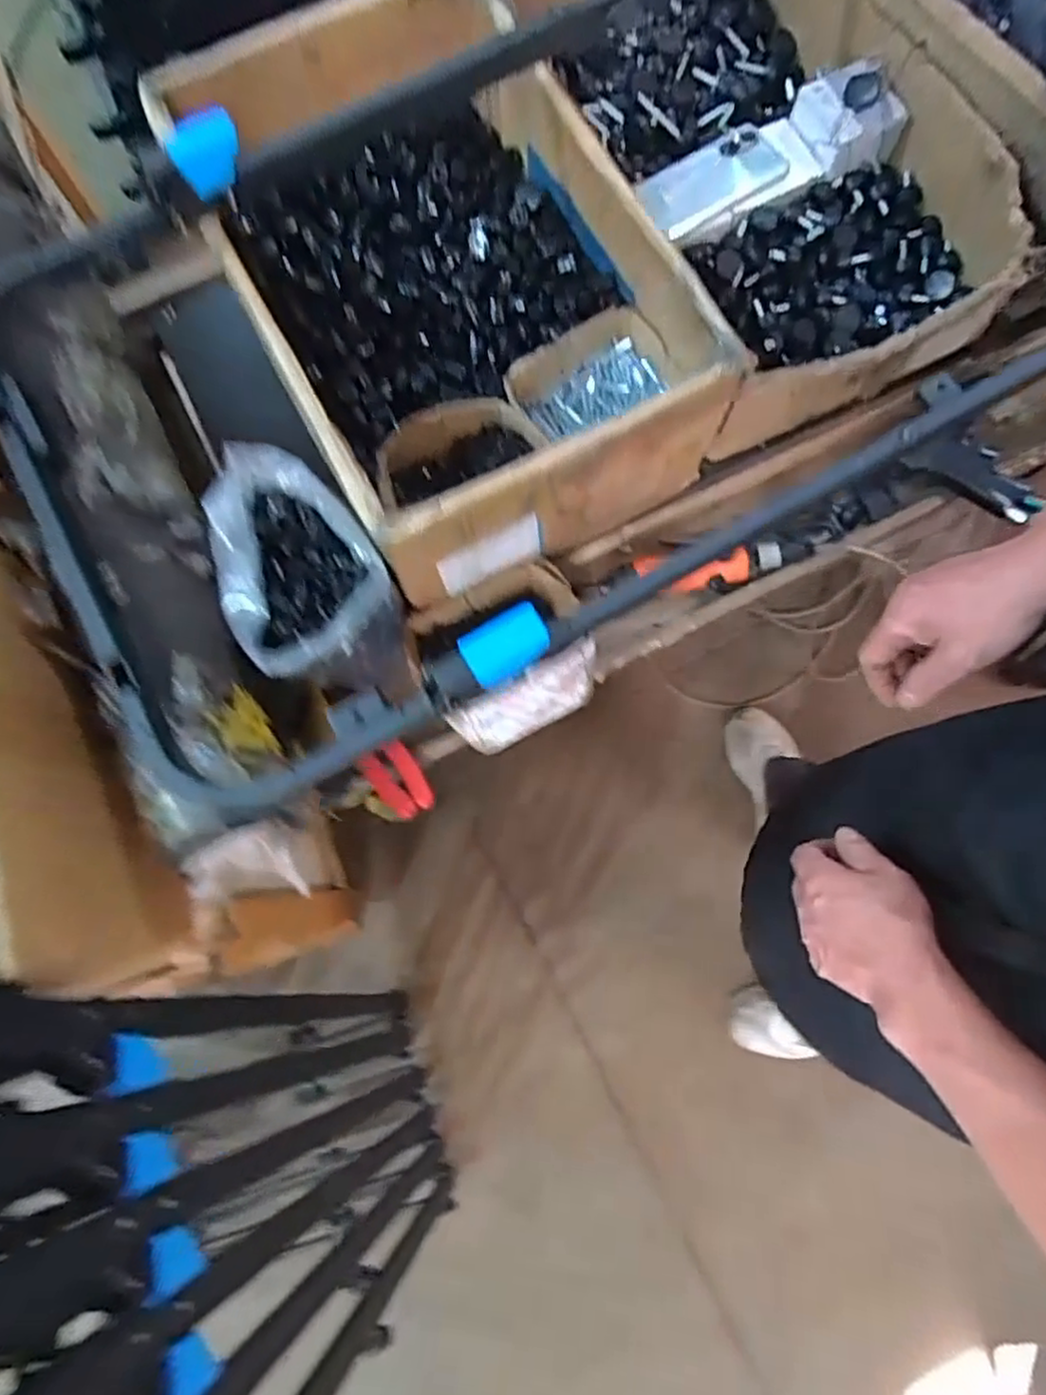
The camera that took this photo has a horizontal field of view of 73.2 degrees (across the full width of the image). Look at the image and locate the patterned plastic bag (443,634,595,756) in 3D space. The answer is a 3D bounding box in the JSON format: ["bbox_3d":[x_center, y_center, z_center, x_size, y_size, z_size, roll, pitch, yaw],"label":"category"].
[{"bbox_3d":[0.006,0.004,0.651,0.142,0.072,0.043,-27,79,-4],"label":"patterned plastic bag"}]

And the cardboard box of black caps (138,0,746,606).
[{"bbox_3d":[-0.063,-0.424,0.691,0.373,0.153,0.549,-29,79,-5],"label":"cardboard box of black caps"}]

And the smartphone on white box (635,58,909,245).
[{"bbox_3d":[0.246,-0.559,0.720,0.271,0.051,0.093,-24,78,-4],"label":"smartphone on white box"}]

